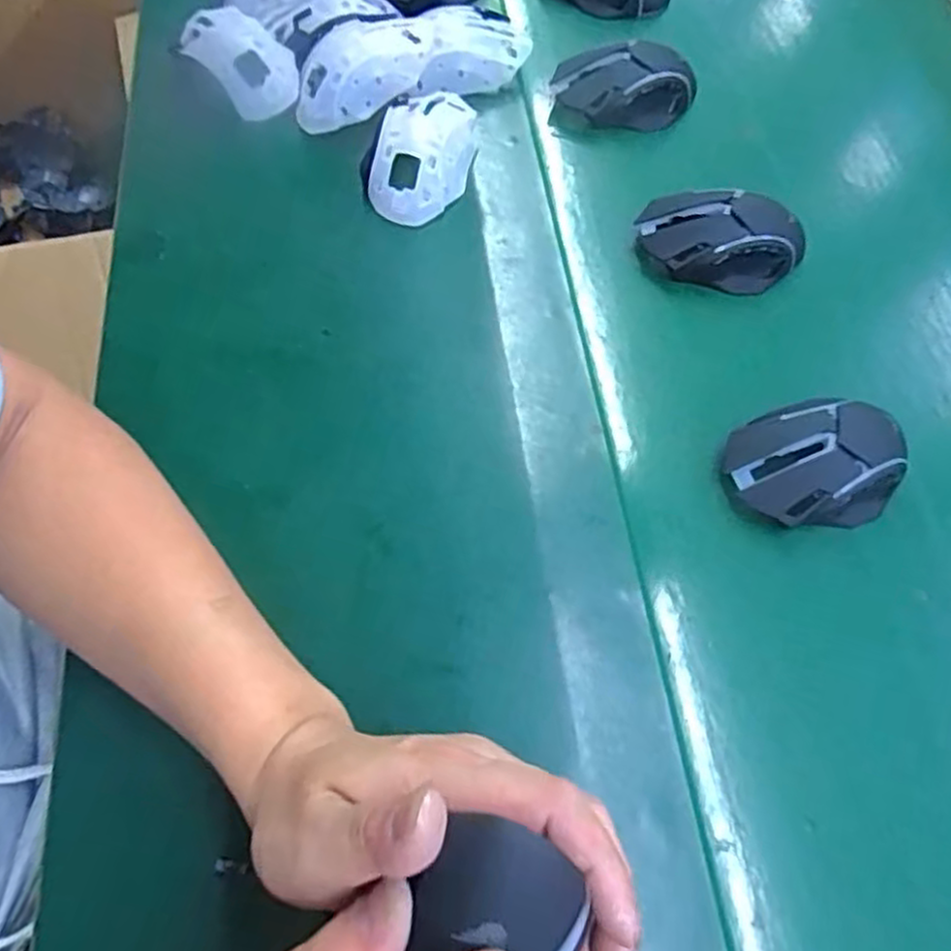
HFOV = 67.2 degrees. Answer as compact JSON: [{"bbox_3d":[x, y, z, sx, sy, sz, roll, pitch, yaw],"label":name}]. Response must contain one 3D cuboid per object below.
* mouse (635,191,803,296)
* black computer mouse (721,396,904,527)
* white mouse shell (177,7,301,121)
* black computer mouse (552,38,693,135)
[{"bbox_3d":[0.164,-0.158,0.479,0.108,0.035,0.054,11,64,2],"label":"mouse"},{"bbox_3d":[0.196,-0.005,0.410,0.104,0.034,0.071,-12,65,-9],"label":"black computer mouse"},{"bbox_3d":[-0.175,-0.305,0.528,0.106,0.041,0.059,36,67,13],"label":"white mouse shell"},{"bbox_3d":[0.113,-0.292,0.538,0.108,0.032,0.055,5,64,-1],"label":"black computer mouse"}]

